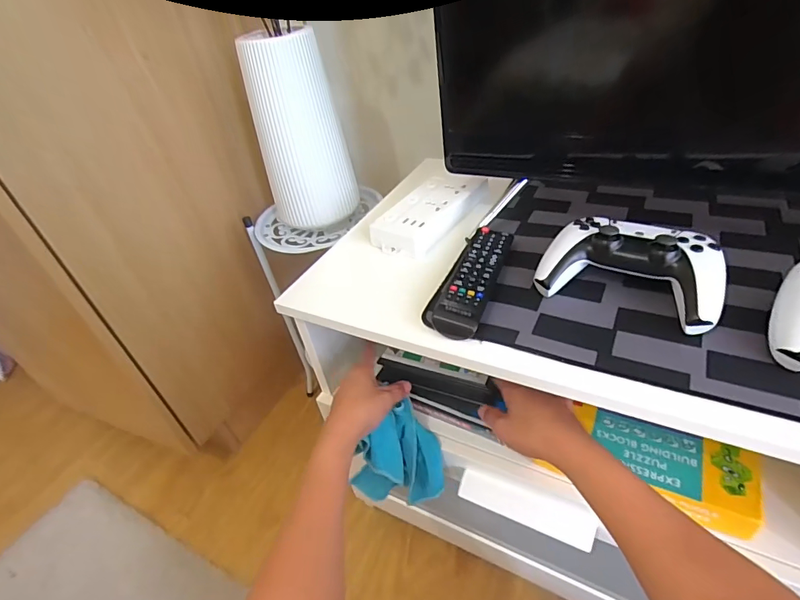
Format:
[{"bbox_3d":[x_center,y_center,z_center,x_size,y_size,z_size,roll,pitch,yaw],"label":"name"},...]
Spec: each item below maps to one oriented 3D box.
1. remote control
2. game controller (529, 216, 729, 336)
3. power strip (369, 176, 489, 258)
[{"bbox_3d":[0.081,-0.024,0.458,0.043,0.026,0.159,11,43,21],"label":"remote control"},{"bbox_3d":[0.219,-0.032,0.416,0.154,0.056,0.090,19,47,29],"label":"game controller"},{"bbox_3d":[0.040,-0.118,0.573,0.083,0.033,0.163,19,47,29],"label":"power strip"}]

